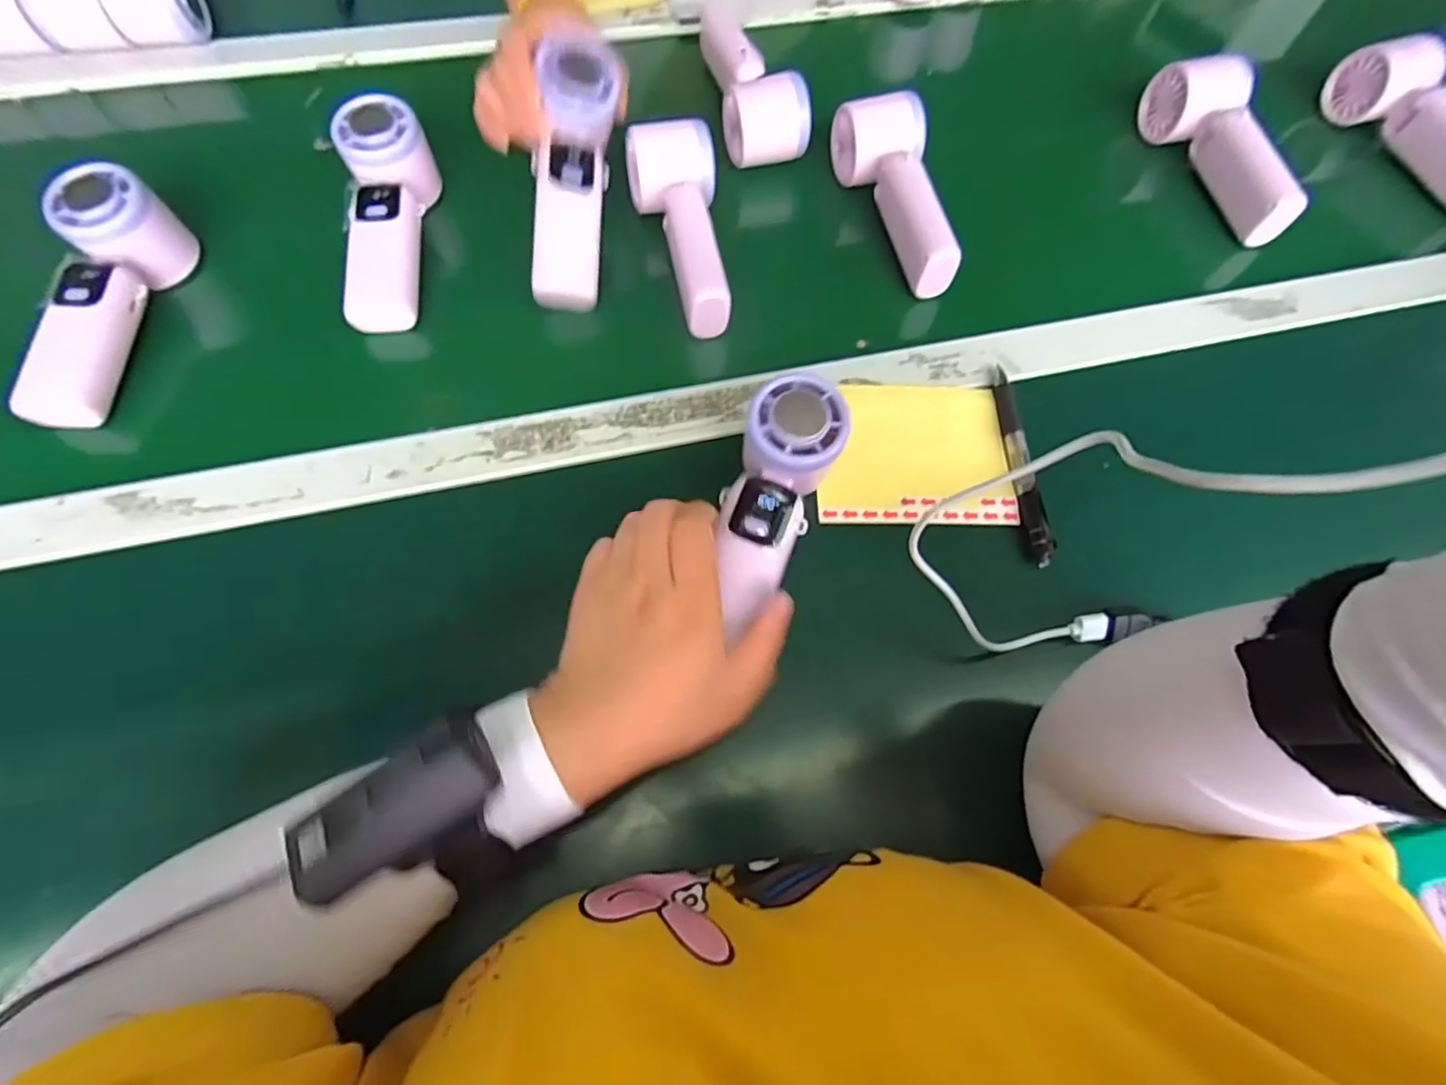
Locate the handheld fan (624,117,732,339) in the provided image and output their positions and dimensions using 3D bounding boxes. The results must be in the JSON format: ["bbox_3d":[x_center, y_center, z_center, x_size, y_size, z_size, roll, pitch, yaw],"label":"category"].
[{"bbox_3d":[-0.028,-0.219,0.431,0.060,0.042,0.158,-7,67,-5],"label":"handheld fan"}]

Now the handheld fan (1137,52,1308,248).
[{"bbox_3d":[0.396,-0.312,0.495,0.058,0.051,0.174,-4,67,-4],"label":"handheld fan"}]

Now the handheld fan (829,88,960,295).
[{"bbox_3d":[0.123,-0.256,0.459,0.060,0.047,0.162,-4,67,-4],"label":"handheld fan"}]

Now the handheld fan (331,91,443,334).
[{"bbox_3d":[-0.230,-0.225,0.431,0.054,0.056,0.165,-9,67,-6],"label":"handheld fan"}]

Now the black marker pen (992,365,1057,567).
[{"bbox_3d":[0.185,-0.051,0.389,0.013,0.012,0.139,1,67,-2],"label":"black marker pen"}]

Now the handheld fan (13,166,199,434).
[{"bbox_3d":[-0.397,-0.152,0.390,0.048,0.057,0.163,5,67,0],"label":"handheld fan"}]

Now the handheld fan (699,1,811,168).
[{"bbox_3d":[0.023,-0.377,0.509,0.060,0.055,0.161,-9,67,-6],"label":"handheld fan"}]

